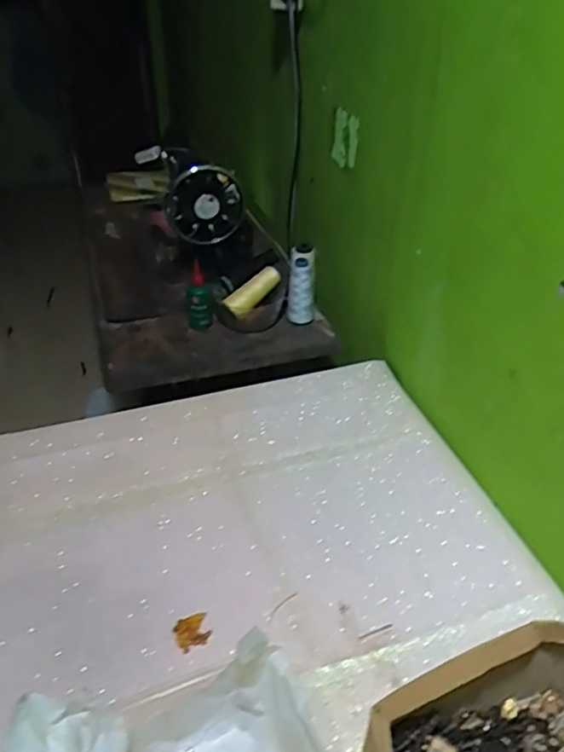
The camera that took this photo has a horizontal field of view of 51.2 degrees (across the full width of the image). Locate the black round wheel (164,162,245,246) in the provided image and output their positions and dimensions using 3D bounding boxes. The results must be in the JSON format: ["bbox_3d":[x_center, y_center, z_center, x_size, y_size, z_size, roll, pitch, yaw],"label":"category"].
[{"bbox_3d":[-0.133,-0.297,1.033,0.133,0.129,0.032,-6,38,-9],"label":"black round wheel"}]

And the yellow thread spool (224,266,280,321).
[{"bbox_3d":[-0.049,-0.146,1.012,0.108,0.037,0.034,-43,48,-9],"label":"yellow thread spool"}]

